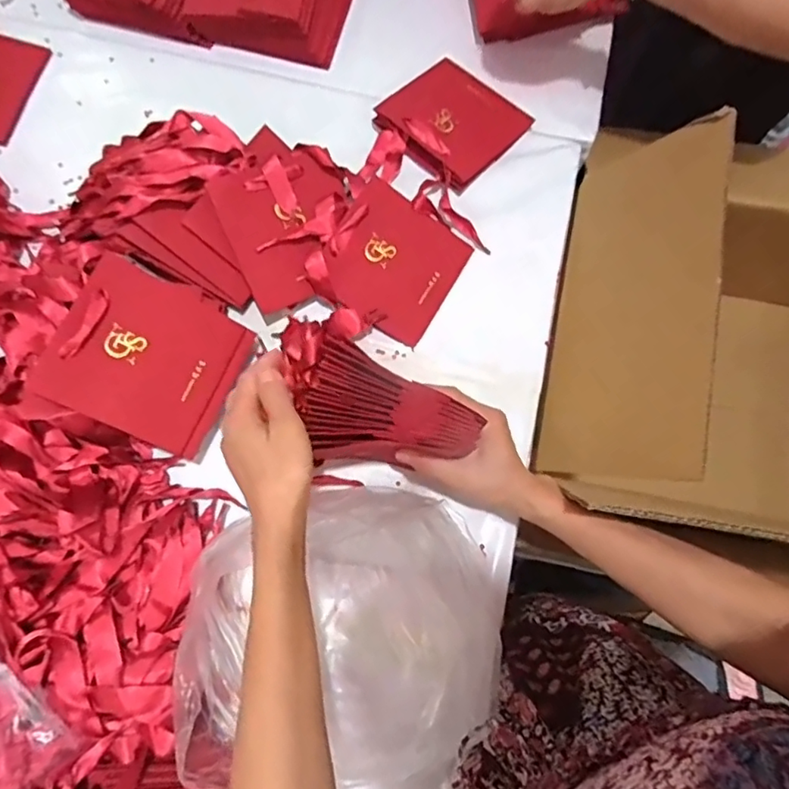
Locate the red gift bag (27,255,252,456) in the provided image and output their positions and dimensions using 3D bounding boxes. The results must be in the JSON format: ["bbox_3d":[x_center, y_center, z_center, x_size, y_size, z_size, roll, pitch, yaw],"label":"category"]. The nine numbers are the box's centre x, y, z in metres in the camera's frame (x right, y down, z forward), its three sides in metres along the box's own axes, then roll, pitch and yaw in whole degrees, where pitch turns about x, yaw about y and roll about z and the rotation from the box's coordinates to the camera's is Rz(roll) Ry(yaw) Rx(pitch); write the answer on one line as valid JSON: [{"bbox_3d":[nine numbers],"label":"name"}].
[{"bbox_3d":[-0.226,-0.036,0.524,0.152,0.009,0.146,29,77,-24],"label":"red gift bag"}]

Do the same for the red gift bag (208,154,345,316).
[{"bbox_3d":[-0.108,-0.175,0.587,0.130,0.017,0.144,-26,103,-16],"label":"red gift bag"}]

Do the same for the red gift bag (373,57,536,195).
[{"bbox_3d":[0.072,-0.335,0.665,0.139,0.042,0.146,41,79,10],"label":"red gift bag"}]

